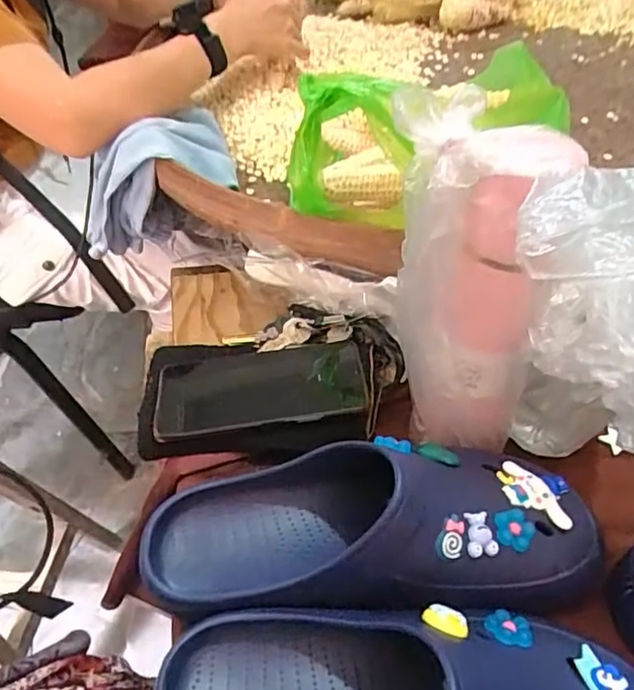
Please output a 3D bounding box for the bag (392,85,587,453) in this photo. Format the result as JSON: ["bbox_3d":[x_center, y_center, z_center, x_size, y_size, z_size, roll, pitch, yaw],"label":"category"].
[{"bbox_3d":[0.094,-0.027,0.390,0.106,0.243,0.063,10,47,11],"label":"bag"}]

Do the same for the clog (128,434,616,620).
[{"bbox_3d":[0.031,0.104,0.368,0.278,0.085,0.110,-3,46,-1],"label":"clog"}]

